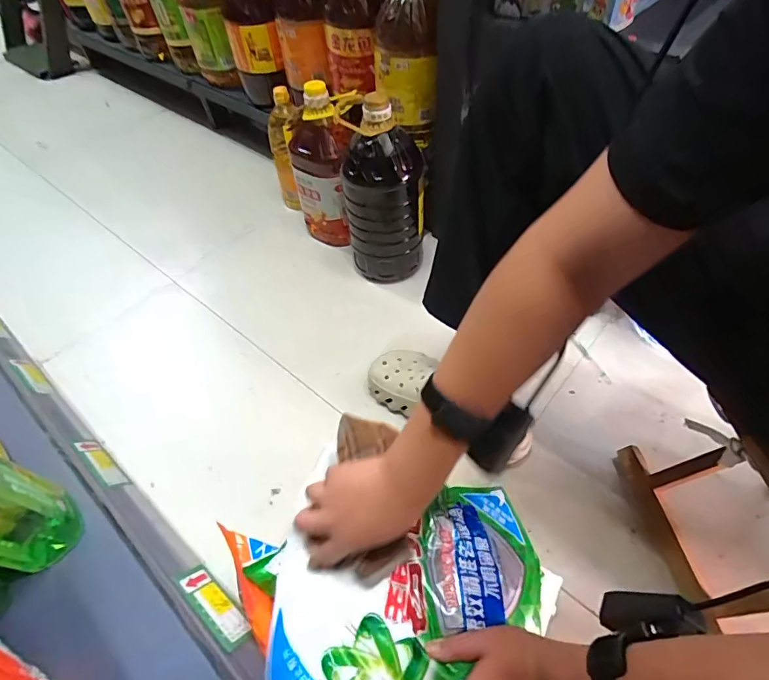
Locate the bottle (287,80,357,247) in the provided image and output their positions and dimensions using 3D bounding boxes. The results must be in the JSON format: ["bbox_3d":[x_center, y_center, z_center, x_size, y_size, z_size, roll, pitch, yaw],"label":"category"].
[{"bbox_3d":[-0.115,-0.363,0.938,0.141,0.315,0.121,24,57,22],"label":"bottle"}]

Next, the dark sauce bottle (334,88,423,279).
[{"bbox_3d":[-0.004,-0.277,0.841,0.140,0.327,0.143,-7,51,-1],"label":"dark sauce bottle"}]

